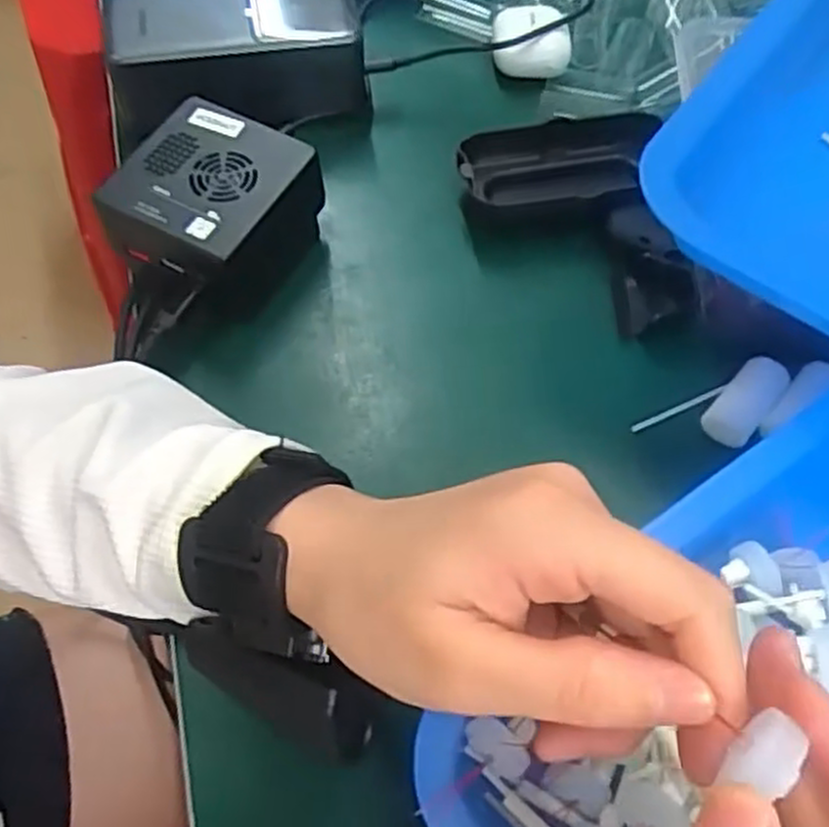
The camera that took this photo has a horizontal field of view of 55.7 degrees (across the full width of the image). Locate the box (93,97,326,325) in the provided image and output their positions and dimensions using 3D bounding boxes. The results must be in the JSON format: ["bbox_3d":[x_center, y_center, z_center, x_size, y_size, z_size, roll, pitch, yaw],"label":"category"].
[{"bbox_3d":[-0.094,-0.088,0.366,0.075,0.058,0.087,22,63,11],"label":"box"}]

